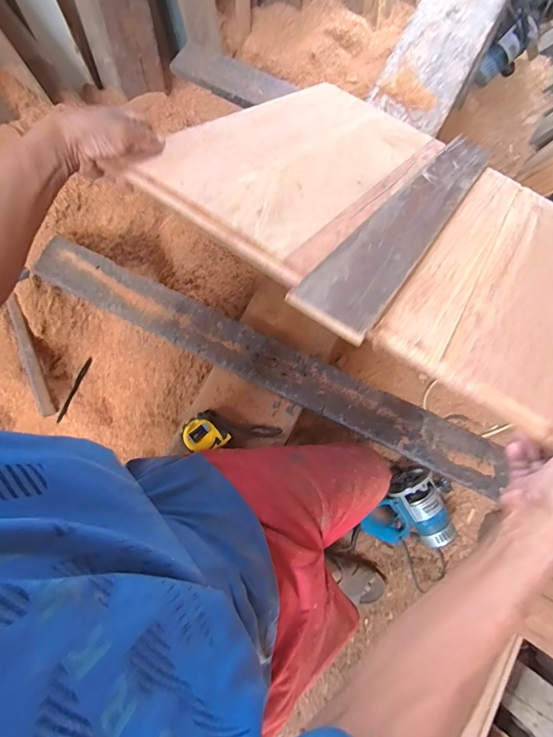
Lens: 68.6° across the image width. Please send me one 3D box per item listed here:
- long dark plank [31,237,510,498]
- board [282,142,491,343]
[{"bbox_3d":[-0.036,-0.021,0.719,0.889,0.037,0.090,26,78,5],"label":"long dark plank"},{"bbox_3d":[0.215,-0.236,0.597,0.088,0.014,0.657,36,51,7],"label":"board"}]

